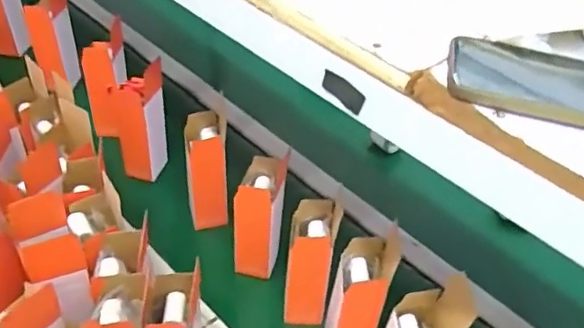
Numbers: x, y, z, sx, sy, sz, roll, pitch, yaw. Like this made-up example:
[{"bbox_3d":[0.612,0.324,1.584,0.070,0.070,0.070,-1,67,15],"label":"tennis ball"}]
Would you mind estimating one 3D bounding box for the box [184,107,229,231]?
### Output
[{"bbox_3d":[-0.144,0.018,0.943,0.067,0.198,0.072,-5,44,-12],"label":"box"}]

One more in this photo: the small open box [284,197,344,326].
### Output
[{"bbox_3d":[0.026,0.143,0.810,0.064,0.186,0.079,10,43,4],"label":"small open box"}]

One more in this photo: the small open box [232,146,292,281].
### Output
[{"bbox_3d":[-0.047,0.083,0.863,0.072,0.184,0.085,9,43,3],"label":"small open box"}]

